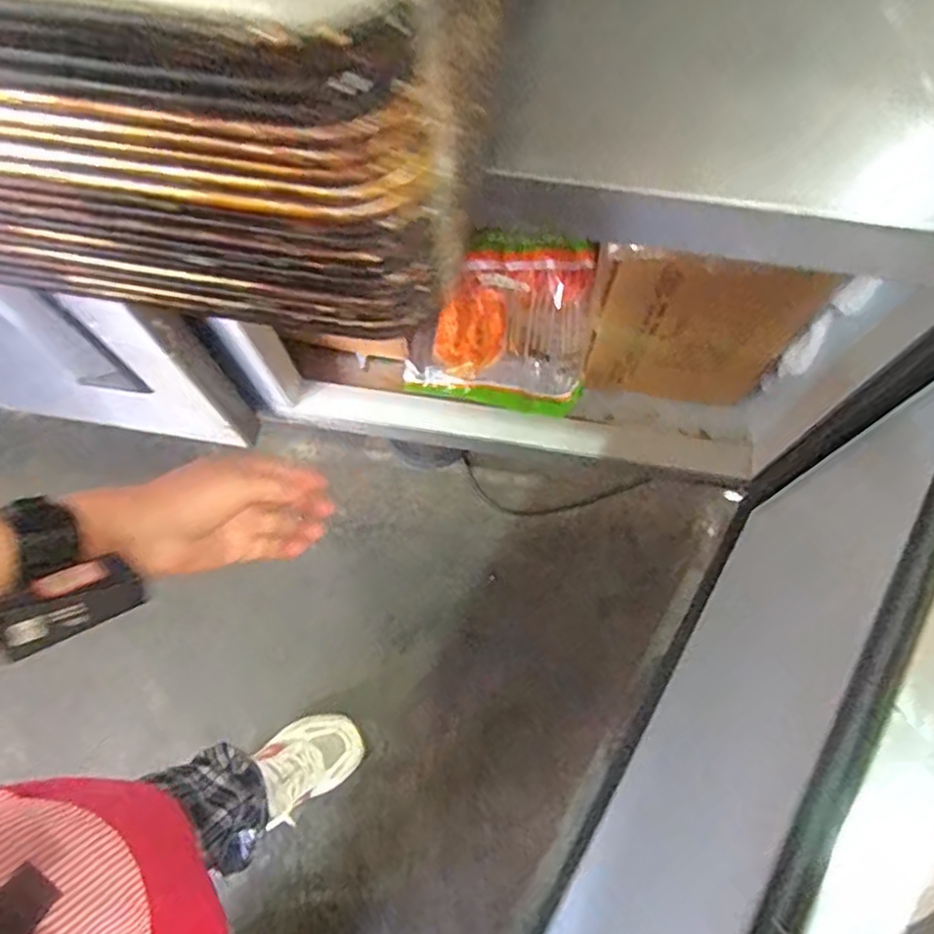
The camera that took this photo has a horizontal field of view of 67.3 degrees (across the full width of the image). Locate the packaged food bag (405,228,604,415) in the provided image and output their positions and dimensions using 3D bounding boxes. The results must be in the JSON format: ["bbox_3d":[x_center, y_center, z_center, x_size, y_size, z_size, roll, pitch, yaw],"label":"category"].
[{"bbox_3d":[0.051,-0.207,0.971,0.241,0.069,0.236,9,73,5],"label":"packaged food bag"}]

